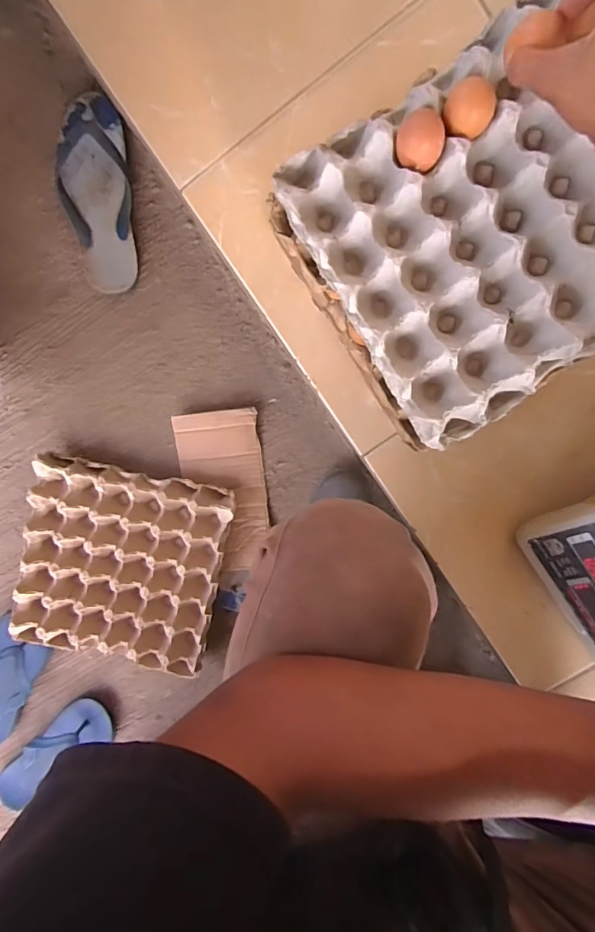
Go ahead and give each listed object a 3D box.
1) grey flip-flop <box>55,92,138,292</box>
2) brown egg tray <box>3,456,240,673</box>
[{"bbox_3d":[-0.292,-0.392,0.673,0.100,0.040,0.263,-4,96,3],"label":"grey flip-flop"},{"bbox_3d":[-0.272,0.158,0.730,0.303,0.047,0.304,11,97,1],"label":"brown egg tray"}]

